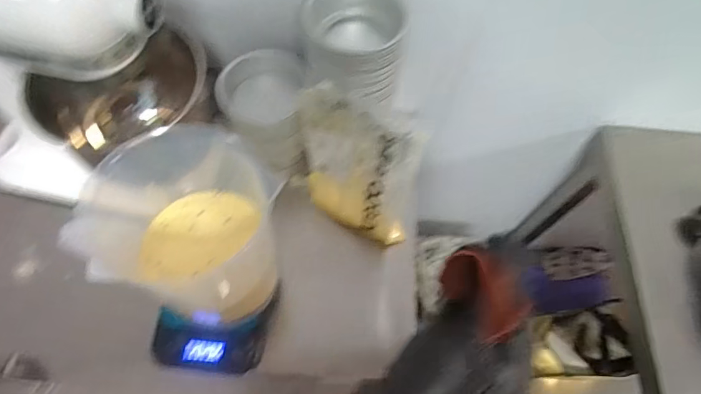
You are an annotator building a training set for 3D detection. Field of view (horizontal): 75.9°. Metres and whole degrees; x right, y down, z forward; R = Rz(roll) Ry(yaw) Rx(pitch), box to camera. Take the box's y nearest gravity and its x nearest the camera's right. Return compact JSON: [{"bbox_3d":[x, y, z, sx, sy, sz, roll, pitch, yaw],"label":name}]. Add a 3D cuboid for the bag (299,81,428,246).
[{"bbox_3d":[0.007,-0.045,0.677,0.201,0.227,0.093,26,65,9],"label":"bag"}]

